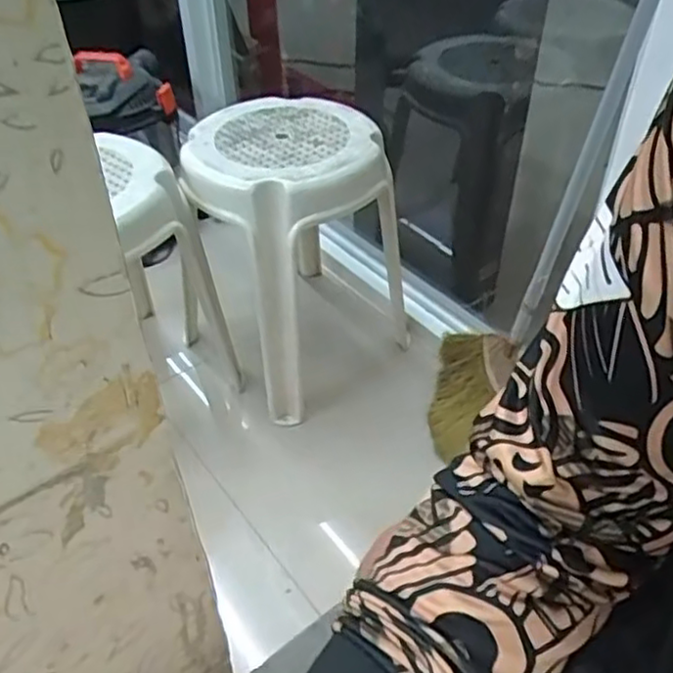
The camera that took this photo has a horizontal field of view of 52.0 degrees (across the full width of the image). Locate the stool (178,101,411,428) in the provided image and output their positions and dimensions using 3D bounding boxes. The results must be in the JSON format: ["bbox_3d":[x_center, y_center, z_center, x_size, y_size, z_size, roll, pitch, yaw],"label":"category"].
[{"bbox_3d":[-0.061,-0.155,1.242,0.332,0.439,0.322,-24,48,-21],"label":"stool"}]

